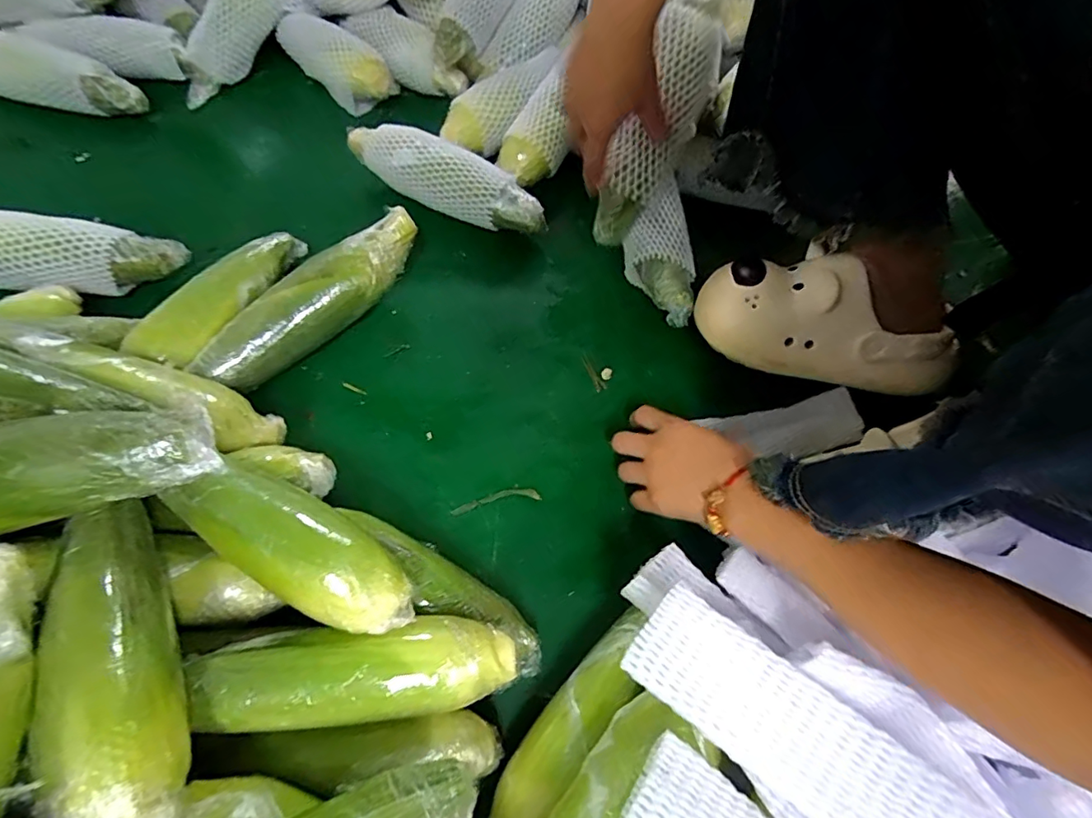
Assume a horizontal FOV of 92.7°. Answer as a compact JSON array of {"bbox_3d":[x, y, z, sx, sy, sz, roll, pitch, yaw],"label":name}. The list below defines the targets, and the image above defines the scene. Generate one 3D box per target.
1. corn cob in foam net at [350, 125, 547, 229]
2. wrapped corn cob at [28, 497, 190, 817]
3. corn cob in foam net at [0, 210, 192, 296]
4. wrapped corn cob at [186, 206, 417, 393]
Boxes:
[{"bbox_3d":[-0.119,-0.267,0.613,0.253,0.067,0.071,23,64,8],"label":"corn cob in foam net"},{"bbox_3d":[-0.240,0.142,0.292,0.058,0.051,0.188,-22,66,-14],"label":"wrapped corn cob"},{"bbox_3d":[-0.520,-0.160,0.527,0.264,0.054,0.070,4,63,-1],"label":"corn cob in foam net"},{"bbox_3d":[-0.230,-0.107,0.524,0.063,0.074,0.247,42,68,17],"label":"wrapped corn cob"}]

